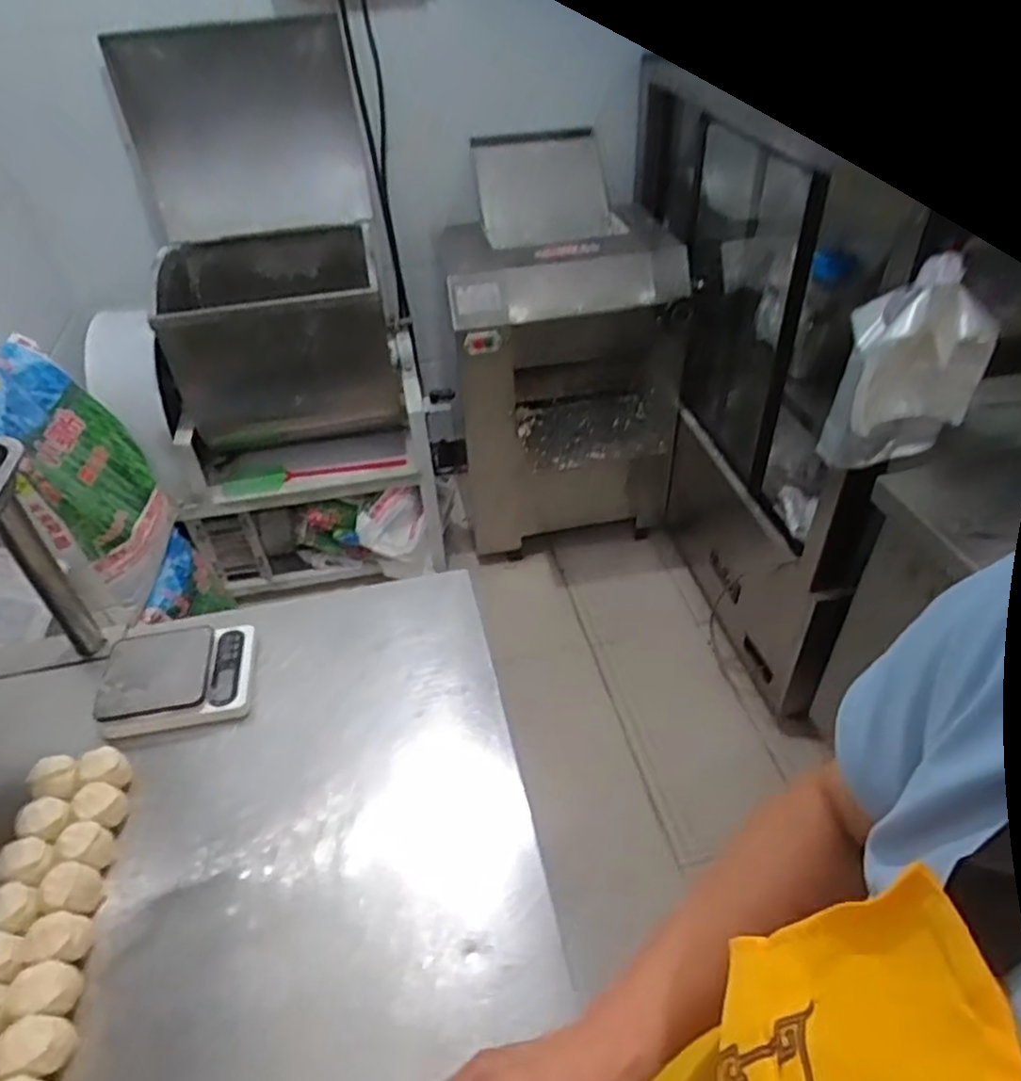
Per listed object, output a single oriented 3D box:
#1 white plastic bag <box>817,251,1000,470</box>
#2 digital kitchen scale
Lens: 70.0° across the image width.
[{"bbox_3d":[0.603,-0.245,1.087,0.188,0.307,0.085,-6,42,-3],"label":"white plastic bag"},{"bbox_3d":[-0.405,0.164,0.889,0.169,0.030,0.140,-10,42,-7],"label":"digital kitchen scale"}]

